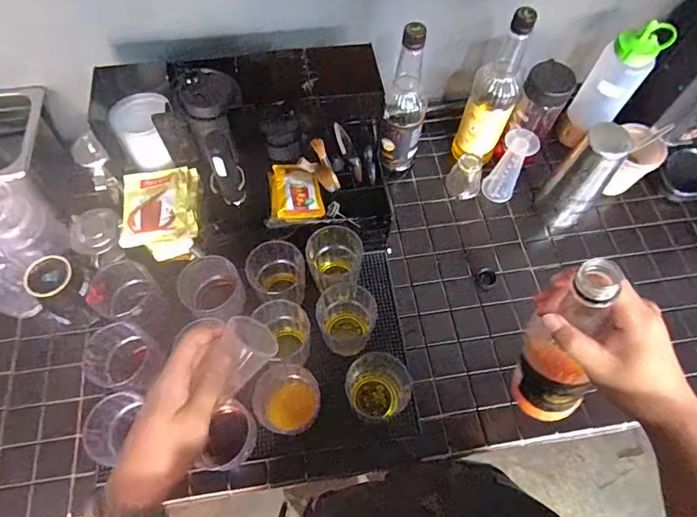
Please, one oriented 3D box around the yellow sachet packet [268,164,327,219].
[{"bbox_3d":[-0.079,-0.102,0.675,0.076,0.013,0.095,-5,64,-4],"label":"yellow sachet packet"}]

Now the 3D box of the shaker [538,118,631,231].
[{"bbox_3d":[0.355,-0.116,0.692,0.063,0.192,0.069,-41,71,-19],"label":"shaker"}]

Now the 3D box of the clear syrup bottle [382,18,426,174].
[{"bbox_3d":[0.086,-0.231,0.689,0.067,0.255,0.061,10,64,4],"label":"clear syrup bottle"}]

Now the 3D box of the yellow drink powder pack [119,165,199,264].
[{"bbox_3d":[-0.267,-0.062,0.649,0.109,0.052,0.144,-6,64,-4],"label":"yellow drink powder pack"}]

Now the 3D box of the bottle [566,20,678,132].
[{"bbox_3d":[0.431,-0.289,0.730,0.076,0.177,0.062,33,67,14],"label":"bottle"}]

